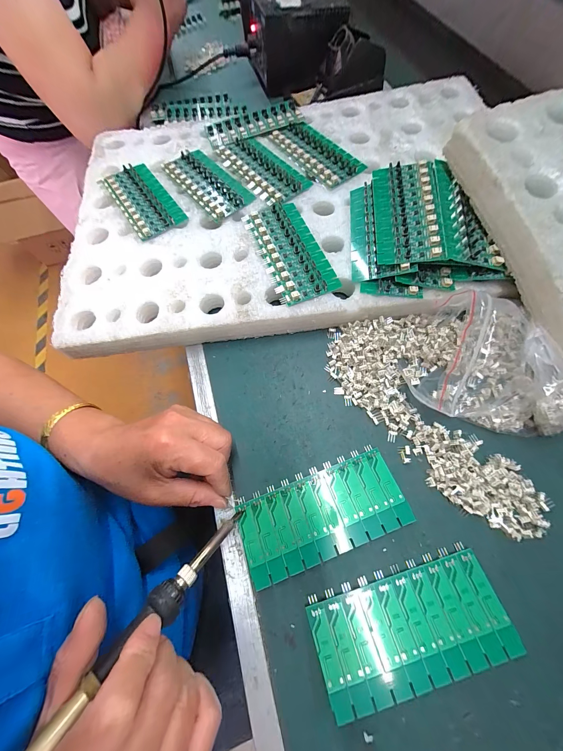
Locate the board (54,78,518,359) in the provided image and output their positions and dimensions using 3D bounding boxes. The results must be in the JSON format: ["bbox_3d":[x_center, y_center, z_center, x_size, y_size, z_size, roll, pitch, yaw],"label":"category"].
[{"bbox_3d":[0.006,-0.225,0.347,0.535,0.035,0.367,-7,69,2],"label":"board"}]

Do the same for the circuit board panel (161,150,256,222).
[{"bbox_3d":[-0.098,-0.255,0.346,0.061,0.004,0.139,-38,71,-10],"label":"circuit board panel"}]

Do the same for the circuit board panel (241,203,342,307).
[{"bbox_3d":[0.008,-0.140,0.299,0.066,0.010,0.136,-20,69,-4],"label":"circuit board panel"}]

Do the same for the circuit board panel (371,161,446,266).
[{"bbox_3d":[0.130,-0.174,0.282,0.060,0.007,0.135,-2,68,16],"label":"circuit board panel"}]

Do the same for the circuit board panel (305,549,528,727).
[{"bbox_3d":[0.094,0.185,0.195,0.137,0.014,0.060,-18,69,-2],"label":"circuit board panel"}]

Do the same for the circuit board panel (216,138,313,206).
[{"bbox_3d":[-0.025,-0.272,0.351,0.066,0.011,0.134,-35,71,-9],"label":"circuit board panel"}]

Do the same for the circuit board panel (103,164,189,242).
[{"bbox_3d":[-0.177,-0.229,0.339,0.061,0.006,0.135,-33,70,-8],"label":"circuit board panel"}]

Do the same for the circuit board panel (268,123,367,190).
[{"bbox_3d":[0.045,-0.299,0.355,0.065,0.007,0.135,-34,70,-8],"label":"circuit board panel"}]

